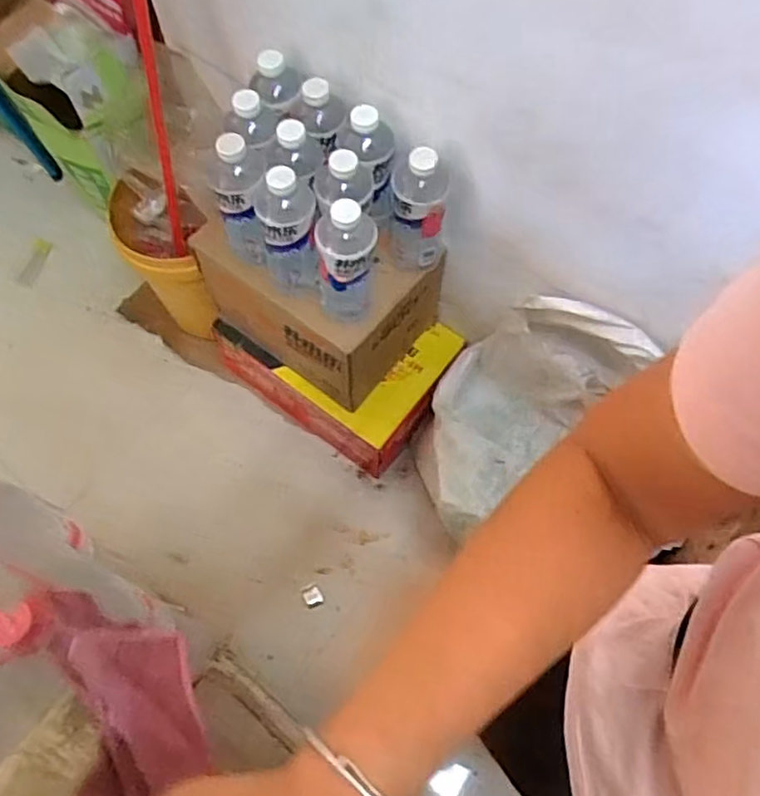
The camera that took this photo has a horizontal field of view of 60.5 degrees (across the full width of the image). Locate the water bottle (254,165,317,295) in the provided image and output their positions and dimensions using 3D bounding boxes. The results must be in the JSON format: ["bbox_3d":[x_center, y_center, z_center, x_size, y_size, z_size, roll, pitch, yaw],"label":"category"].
[{"bbox_3d":[-0.134,-0.245,0.968,0.085,0.208,0.077,-10,68,-5],"label":"water bottle"}]

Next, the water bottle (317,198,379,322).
[{"bbox_3d":[-0.049,-0.196,0.966,0.088,0.231,0.064,-4,67,-2],"label":"water bottle"}]

